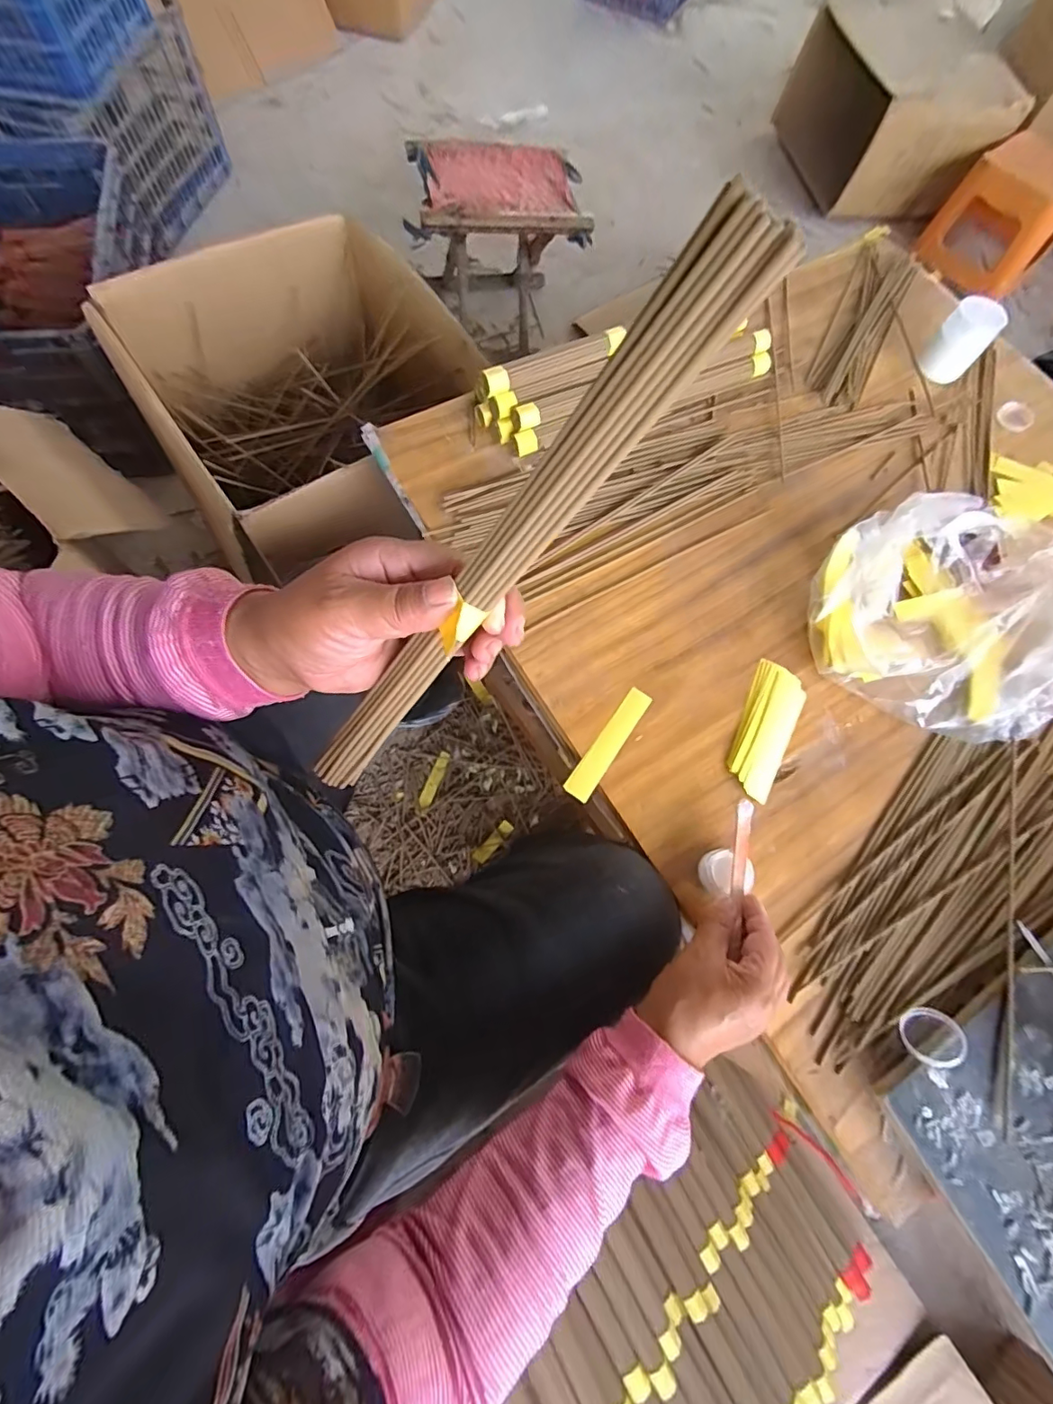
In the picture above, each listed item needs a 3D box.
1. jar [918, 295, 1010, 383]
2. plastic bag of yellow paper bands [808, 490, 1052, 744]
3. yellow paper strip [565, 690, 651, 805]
[{"bbox_3d":[0.510,-0.426,0.626,0.060,0.064,0.057,-41,78,-16],"label":"jar"},{"bbox_3d":[0.384,-0.084,0.474,0.229,0.094,0.208,9,70,-1],"label":"plastic bag of yellow paper bands"},{"bbox_3d":[0.072,0.036,0.460,0.023,0.004,0.112,35,71,8],"label":"yellow paper strip"}]

